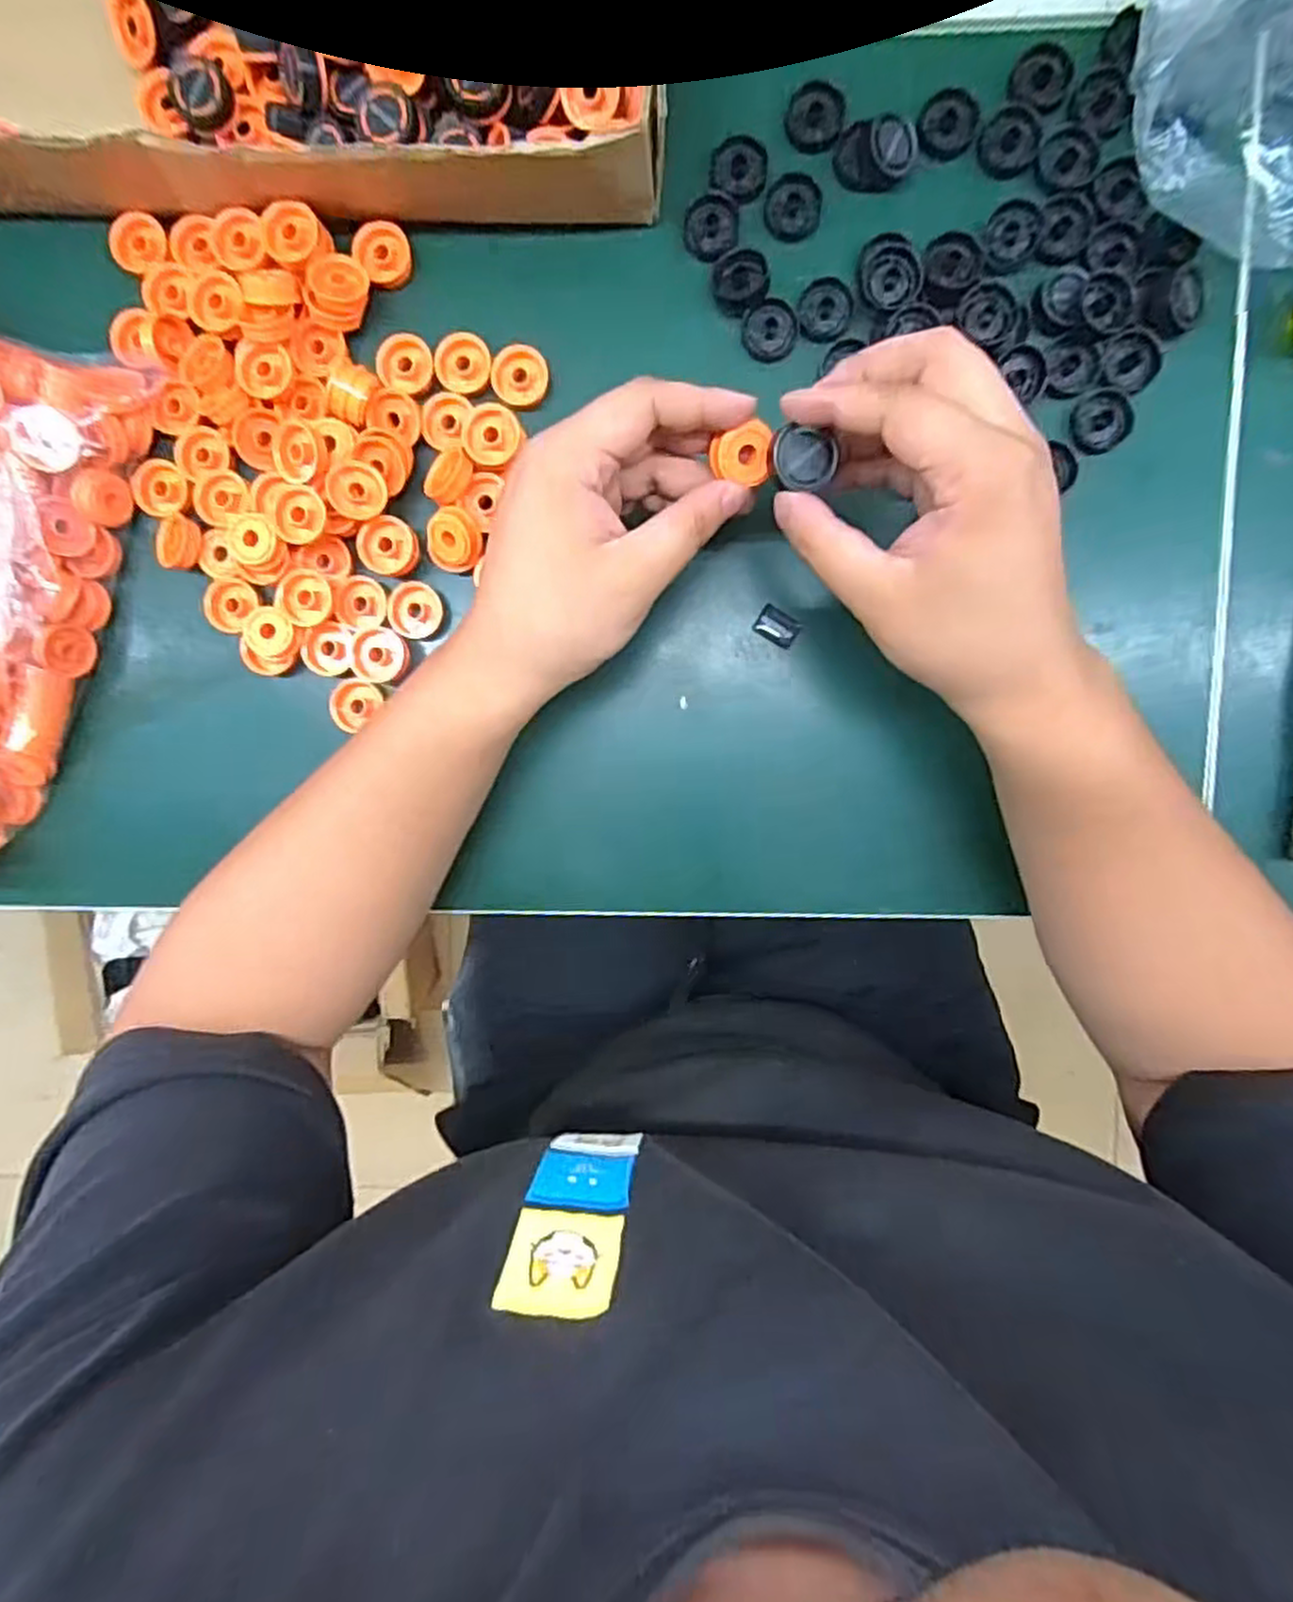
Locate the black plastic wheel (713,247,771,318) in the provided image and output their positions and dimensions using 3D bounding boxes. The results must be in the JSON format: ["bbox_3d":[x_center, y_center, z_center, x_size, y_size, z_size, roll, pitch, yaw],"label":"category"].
[{"bbox_3d":[0.043,-0.234,0.341,0.024,0.010,0.024,0,94,3],"label":"black plastic wheel"}]

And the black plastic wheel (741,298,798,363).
[{"bbox_3d":[0.056,-0.216,0.347,0.024,0.009,0.024,0,94,2],"label":"black plastic wheel"}]

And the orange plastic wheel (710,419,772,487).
[{"bbox_3d":[0.037,-0.133,0.292,0.022,0.009,0.021,-7,117,-8],"label":"orange plastic wheel"}]

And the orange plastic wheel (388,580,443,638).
[{"bbox_3d":[-0.111,-0.092,0.366,0.024,0.008,0.026,0,94,3],"label":"orange plastic wheel"}]

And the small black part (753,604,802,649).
[{"bbox_3d":[0.063,-0.083,0.360,0.020,0.004,0.014,32,95,1],"label":"small black part"}]

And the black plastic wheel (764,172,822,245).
[{"bbox_3d":[0.066,-0.267,0.339,0.025,0.006,0.022,-2,94,3],"label":"black plastic wheel"}]

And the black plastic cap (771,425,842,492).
[{"bbox_3d":[0.059,-0.126,0.279,0.023,0.005,0.021,0,94,2],"label":"black plastic cap"}]

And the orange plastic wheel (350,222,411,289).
[{"bbox_3d":[-0.121,-0.252,0.349,0.024,0.009,0.027,-37,92,4],"label":"orange plastic wheel"}]

